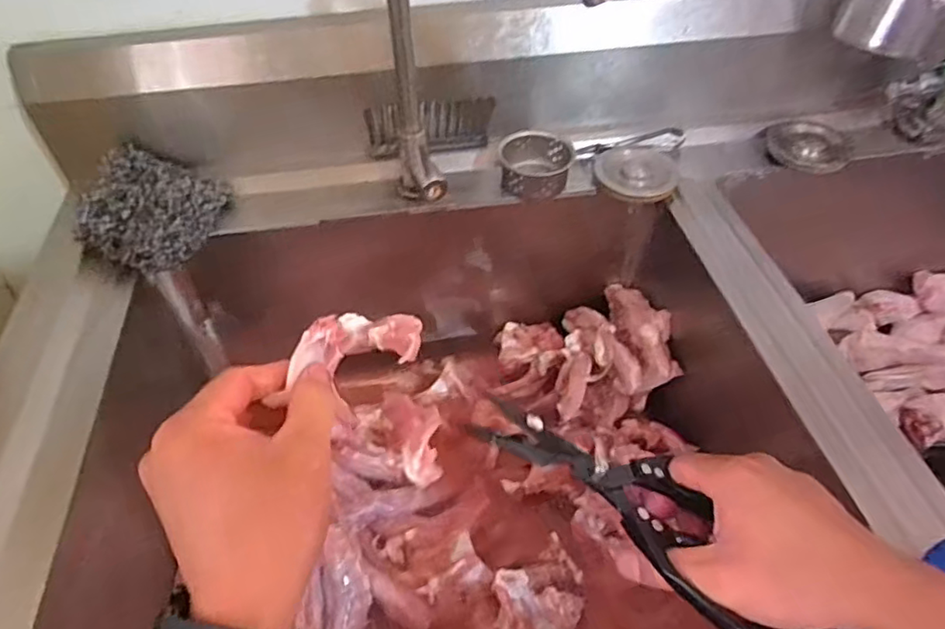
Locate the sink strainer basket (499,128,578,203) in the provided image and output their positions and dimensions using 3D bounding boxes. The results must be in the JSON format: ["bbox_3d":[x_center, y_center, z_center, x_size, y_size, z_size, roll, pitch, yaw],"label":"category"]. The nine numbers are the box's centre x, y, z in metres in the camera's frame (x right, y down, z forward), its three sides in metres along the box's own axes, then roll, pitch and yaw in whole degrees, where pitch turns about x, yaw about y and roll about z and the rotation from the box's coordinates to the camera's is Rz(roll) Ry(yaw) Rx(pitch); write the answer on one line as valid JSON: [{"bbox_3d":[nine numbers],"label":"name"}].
[{"bbox_3d":[0.065,-0.148,0.617,0.071,0.041,0.071,0,47,1],"label":"sink strainer basket"}]

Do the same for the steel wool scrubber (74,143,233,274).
[{"bbox_3d":[-0.289,-0.098,0.563,0.095,0.058,0.107,7,48,8],"label":"steel wool scrubber"}]

